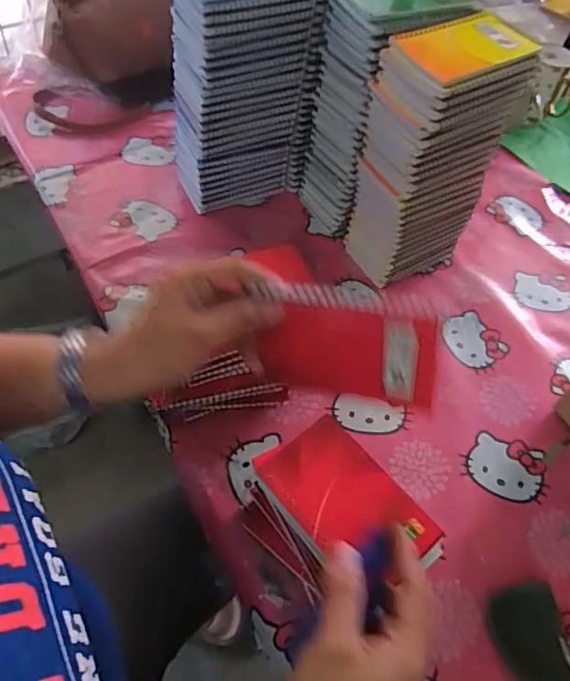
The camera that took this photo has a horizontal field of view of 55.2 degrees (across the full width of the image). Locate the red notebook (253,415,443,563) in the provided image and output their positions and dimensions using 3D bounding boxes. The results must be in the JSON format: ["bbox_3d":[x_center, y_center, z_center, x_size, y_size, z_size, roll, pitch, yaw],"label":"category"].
[{"bbox_3d":[0.045,0.123,0.423,0.084,0.011,0.128,-30,64,-22],"label":"red notebook"}]

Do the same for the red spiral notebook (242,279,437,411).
[{"bbox_3d":[0.042,0.003,0.376,0.121,0.079,0.012,7,31,18],"label":"red spiral notebook"}]

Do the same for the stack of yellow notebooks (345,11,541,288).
[{"bbox_3d":[0.165,-0.205,0.642,0.131,0.279,0.093,-19,61,-17],"label":"stack of yellow notebooks"}]

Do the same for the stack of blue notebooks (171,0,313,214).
[{"bbox_3d":[-0.062,-0.306,0.684,0.154,0.275,0.090,-25,62,-19],"label":"stack of blue notebooks"}]

